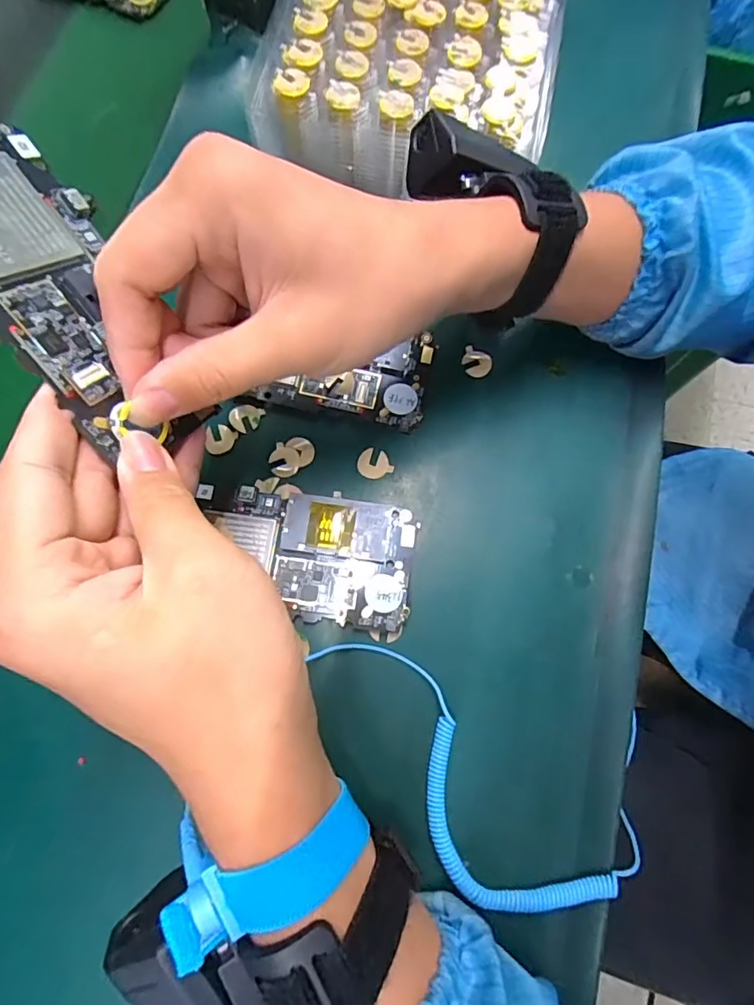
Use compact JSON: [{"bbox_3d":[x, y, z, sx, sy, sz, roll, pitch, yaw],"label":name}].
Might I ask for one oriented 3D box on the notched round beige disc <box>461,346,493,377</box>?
[{"bbox_3d":[0.060,-0.085,0.313,0.018,0.004,0.017,0,73,0],"label":"notched round beige disc"}]

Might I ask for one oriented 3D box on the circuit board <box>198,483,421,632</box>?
[{"bbox_3d":[-0.039,0.028,0.276,0.114,0.008,0.066,5,70,2],"label":"circuit board"}]

